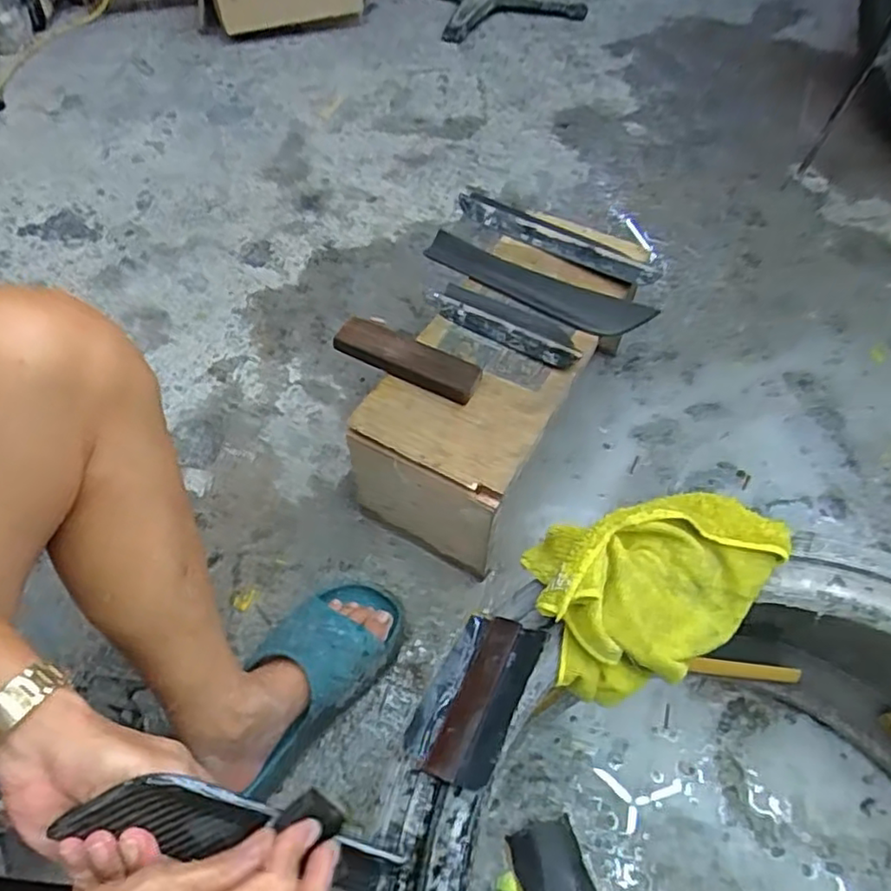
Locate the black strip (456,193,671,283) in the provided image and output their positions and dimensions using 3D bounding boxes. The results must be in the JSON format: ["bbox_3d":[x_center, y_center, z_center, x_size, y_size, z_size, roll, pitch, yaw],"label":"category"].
[{"bbox_3d":[0.140,-0.264,0.816,0.282,0.031,0.039,29,59,21],"label":"black strip"}]

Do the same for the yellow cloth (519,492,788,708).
[{"bbox_3d":[0.167,0.102,0.499,0.202,0.081,0.136,-11,54,-7],"label":"yellow cloth"}]

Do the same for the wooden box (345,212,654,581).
[{"bbox_3d":[0.080,-0.077,0.804,0.186,0.189,0.421,27,59,19],"label":"wooden box"}]

